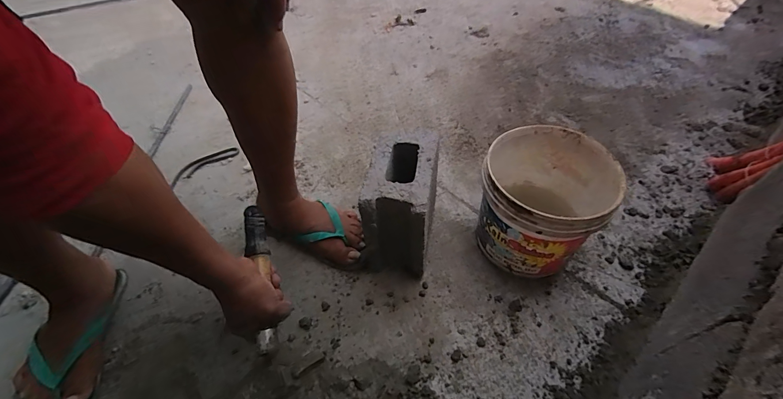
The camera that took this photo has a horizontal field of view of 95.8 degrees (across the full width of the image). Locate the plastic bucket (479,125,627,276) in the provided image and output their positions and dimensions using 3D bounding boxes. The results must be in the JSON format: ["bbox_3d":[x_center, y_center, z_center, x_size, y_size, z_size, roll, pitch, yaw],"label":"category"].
[{"bbox_3d":[0.242,0.014,0.599,0.187,0.191,0.205,-1,51,1],"label":"plastic bucket"}]

